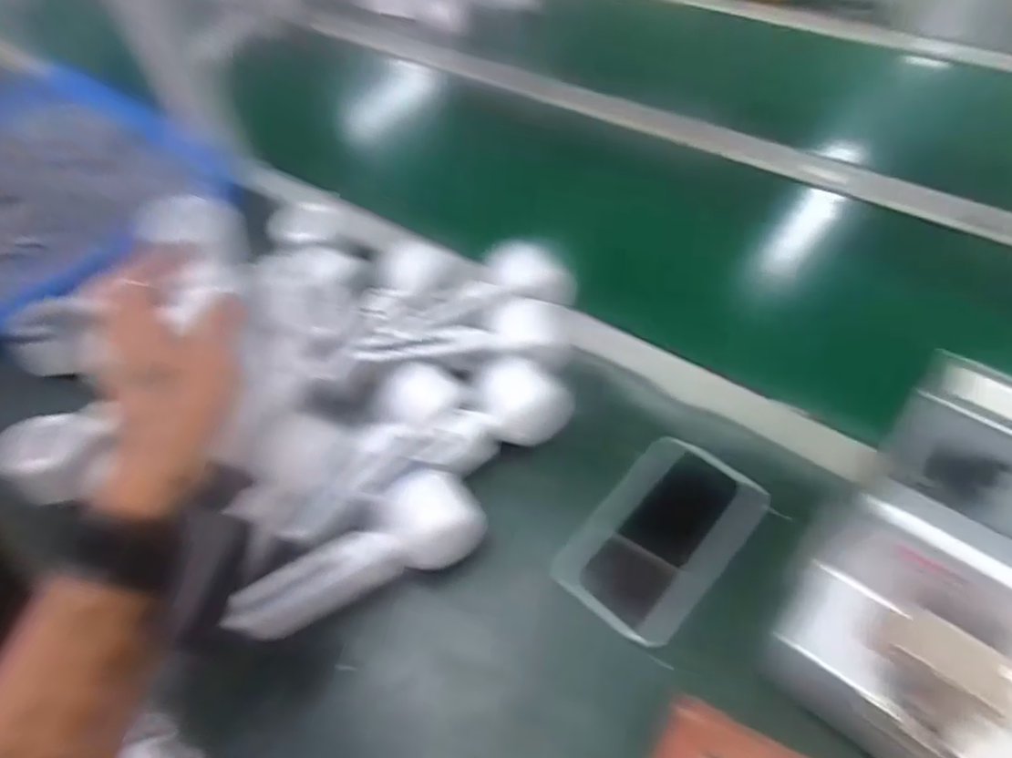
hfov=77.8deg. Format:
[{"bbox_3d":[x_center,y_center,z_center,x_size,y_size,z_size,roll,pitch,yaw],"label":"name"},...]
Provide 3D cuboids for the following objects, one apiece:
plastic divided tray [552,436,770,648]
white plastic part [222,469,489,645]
[{"bbox_3d":[0.110,0.110,0.442,0.093,0.017,0.141,34,62,27],"label":"plastic divided tray"},{"bbox_3d":[-0.103,0.117,0.437,0.171,0.045,0.065,-21,53,-10],"label":"white plastic part"}]

